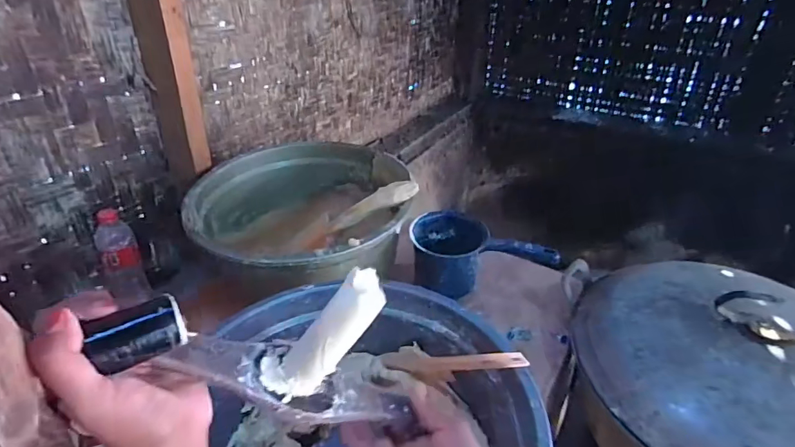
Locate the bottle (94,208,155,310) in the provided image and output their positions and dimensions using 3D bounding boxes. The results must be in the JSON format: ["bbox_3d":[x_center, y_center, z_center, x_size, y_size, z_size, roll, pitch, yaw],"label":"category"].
[{"bbox_3d":[-0.545,0.066,0.909,0.068,0.196,0.055,-25,42,-32],"label":"bottle"}]

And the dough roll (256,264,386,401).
[{"bbox_3d":[-0.053,0.082,0.352,0.041,0.110,0.036,32,16,-35],"label":"dough roll"}]

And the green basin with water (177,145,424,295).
[{"bbox_3d":[-0.161,0.005,0.913,0.378,0.195,0.396,0,34,0],"label":"green basin with water"}]

